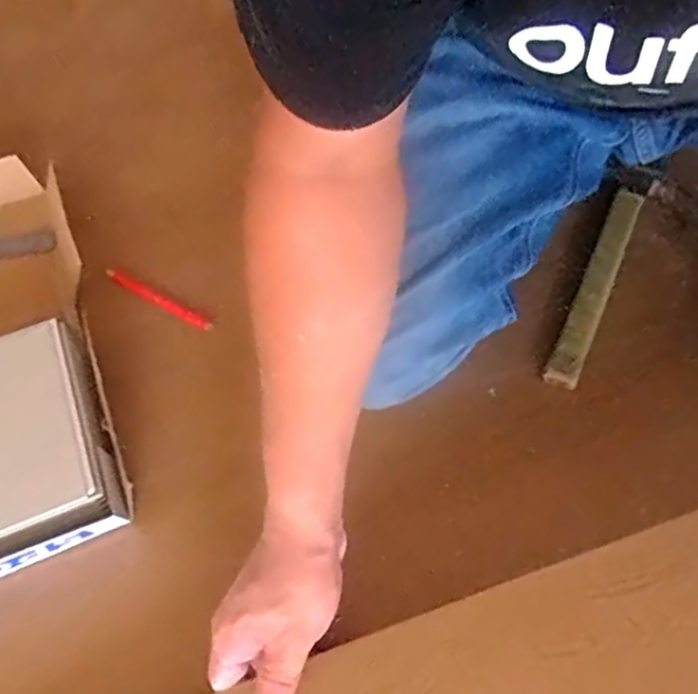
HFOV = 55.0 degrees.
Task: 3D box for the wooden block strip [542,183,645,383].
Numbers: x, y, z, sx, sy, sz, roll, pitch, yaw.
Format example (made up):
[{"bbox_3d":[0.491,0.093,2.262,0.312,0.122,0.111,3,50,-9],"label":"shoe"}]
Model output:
[{"bbox_3d":[0.237,-0.063,0.640,0.027,0.018,0.251,21,59,18],"label":"wooden block strip"}]

